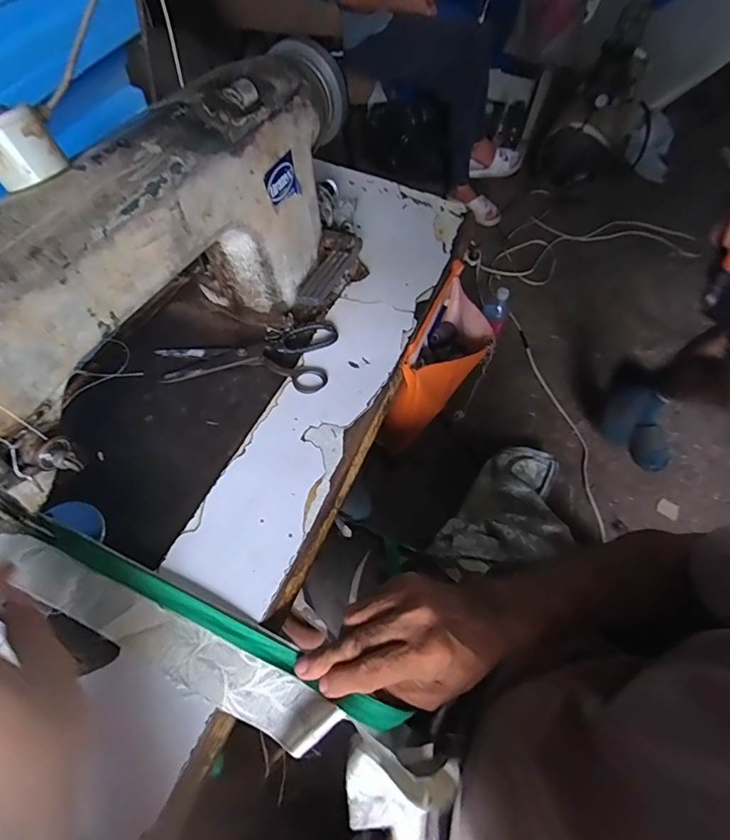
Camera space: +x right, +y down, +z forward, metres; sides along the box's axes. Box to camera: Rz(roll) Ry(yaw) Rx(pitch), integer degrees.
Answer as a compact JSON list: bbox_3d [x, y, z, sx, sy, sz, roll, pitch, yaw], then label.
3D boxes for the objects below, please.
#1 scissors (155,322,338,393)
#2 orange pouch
[{"bbox_3d":[-0.126,-0.073,0.488,0.182,0.013,0.085,4,58,-1],"label":"scissors"},{"bbox_3d":[0.111,-0.087,0.600,0.081,0.118,0.211,22,59,10],"label":"orange pouch"}]

